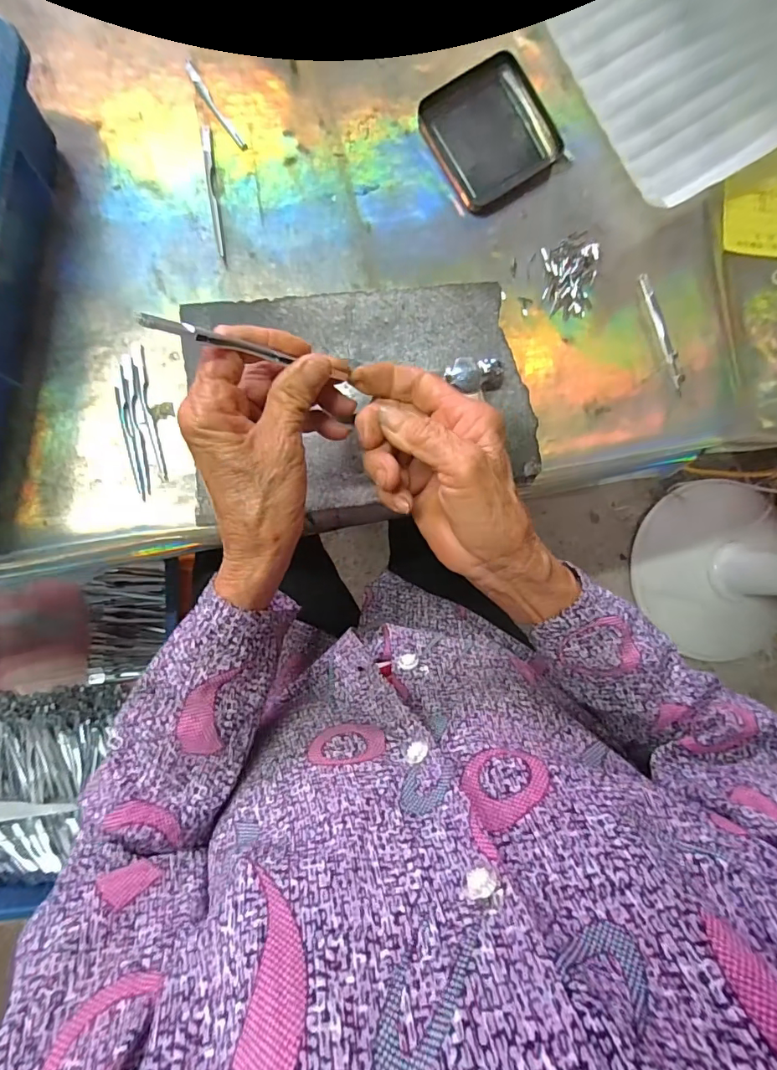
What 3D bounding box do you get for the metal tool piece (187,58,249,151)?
[{"bbox_3d":[-0.140,-0.345,0.384,0.009,0.004,0.082,-34,94,-4],"label":"metal tool piece"}]

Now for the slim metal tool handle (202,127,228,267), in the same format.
[{"bbox_3d":[-0.139,-0.271,0.381,0.008,0.004,0.108,-7,90,-6],"label":"slim metal tool handle"}]

